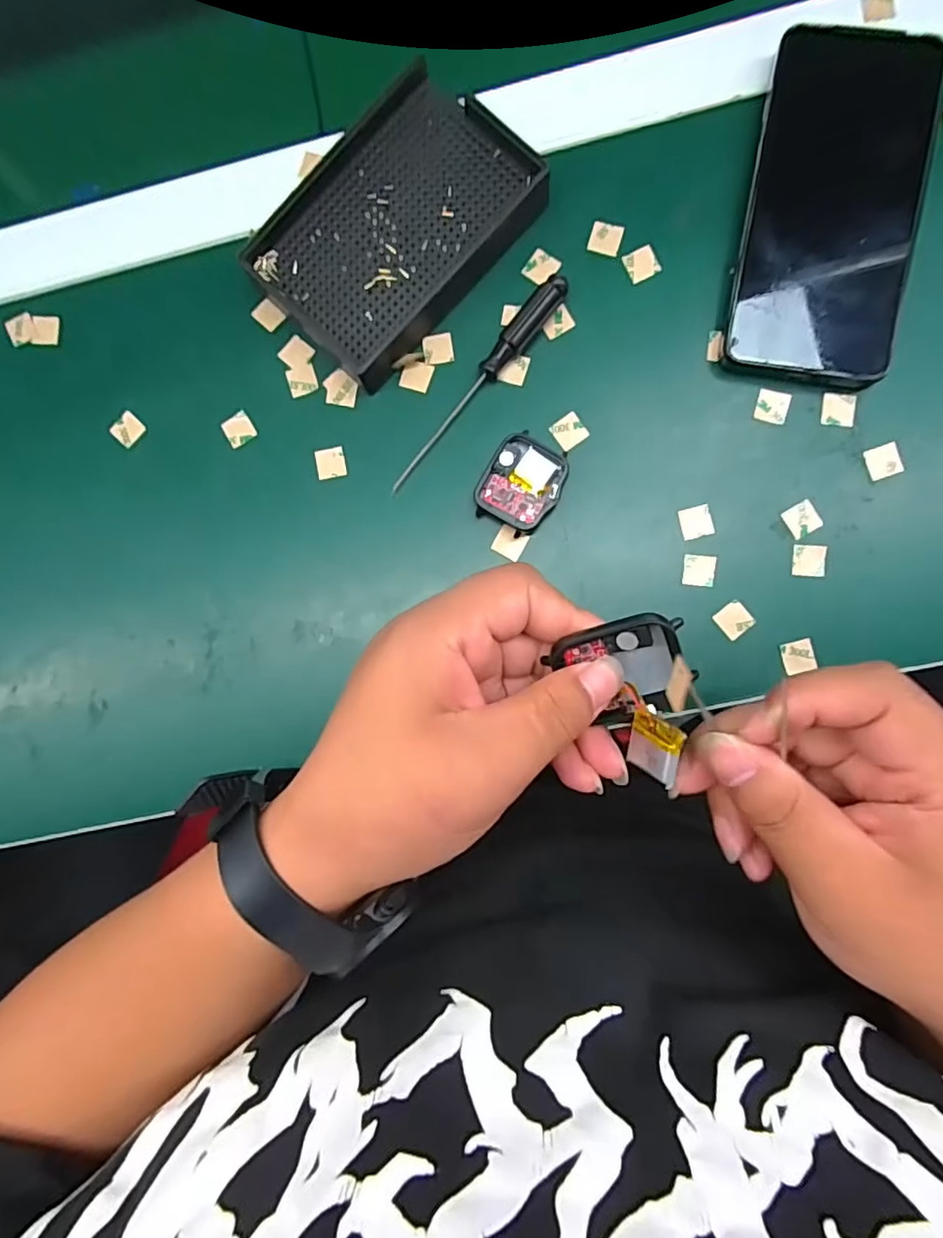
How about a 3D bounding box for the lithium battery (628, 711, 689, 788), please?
[{"bbox_3d":[0.062,0.044,0.196,0.004,0.019,0.023,-13,118,-31],"label":"lithium battery"}]

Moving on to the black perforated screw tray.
[{"bbox_3d":[-0.041,-0.201,0.293,0.096,0.020,0.136,43,93,4],"label":"black perforated screw tray"}]

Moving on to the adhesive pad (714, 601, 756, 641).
[{"bbox_3d":[0.132,0.001,0.285,0.016,0.004,0.016,-39,87,3],"label":"adhesive pad"}]

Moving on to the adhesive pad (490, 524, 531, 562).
[{"bbox_3d":[0.020,-0.039,0.294,0.016,0.004,0.015,26,91,4],"label":"adhesive pad"}]

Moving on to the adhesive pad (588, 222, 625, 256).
[{"bbox_3d":[0.069,-0.197,0.293,0.016,0.004,0.015,16,91,4],"label":"adhesive pad"}]

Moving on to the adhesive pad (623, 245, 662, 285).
[{"bbox_3d":[0.087,-0.182,0.291,0.016,0.004,0.016,-26,87,4],"label":"adhesive pad"}]

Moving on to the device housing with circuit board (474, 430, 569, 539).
[{"bbox_3d":[0.026,-0.069,0.290,0.039,0.012,0.047,26,91,4],"label":"device housing with circuit board"}]

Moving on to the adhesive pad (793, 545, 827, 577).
[{"bbox_3d":[0.168,-0.029,0.282,0.016,0.004,0.015,4,90,4],"label":"adhesive pad"}]

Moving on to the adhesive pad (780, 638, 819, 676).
[{"bbox_3d":[0.163,0.019,0.281,0.015,0.004,0.016,-12,88,4],"label":"adhesive pad"}]

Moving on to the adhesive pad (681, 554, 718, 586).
[{"bbox_3d":[0.115,-0.024,0.286,0.015,0.004,0.016,6,90,4],"label":"adhesive pad"}]

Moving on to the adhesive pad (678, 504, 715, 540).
[{"bbox_3d":[0.114,-0.049,0.287,0.016,0.004,0.016,-13,88,4],"label":"adhesive pad"}]

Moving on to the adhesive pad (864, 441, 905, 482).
[{"bbox_3d":[0.204,-0.078,0.280,0.015,0.004,0.016,-16,88,4],"label":"adhesive pad"}]

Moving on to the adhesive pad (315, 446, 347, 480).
[{"bbox_3d":[-0.075,-0.083,0.304,0.016,0.004,0.016,-10,89,4],"label":"adhesive pad"}]

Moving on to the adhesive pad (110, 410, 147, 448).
[{"bbox_3d":[-0.190,-0.105,0.315,0.013,0.005,0.016,43,92,4],"label":"adhesive pad"}]

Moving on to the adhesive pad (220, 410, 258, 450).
[{"bbox_3d":[-0.127,-0.103,0.309,0.016,0.004,0.017,-30,87,3],"label":"adhesive pad"}]

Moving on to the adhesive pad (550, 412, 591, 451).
[{"bbox_3d":[0.051,-0.097,0.293,0.016,0.004,0.016,-38,87,3],"label":"adhesive pad"}]

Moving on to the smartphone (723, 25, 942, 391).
[{"bbox_3d":[0.175,-0.199,0.278,0.079,0.017,0.162,12,90,4],"label":"smartphone"}]

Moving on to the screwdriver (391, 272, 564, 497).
[{"bbox_3d":[0.004,-0.119,0.292,0.012,0.013,0.131,39,92,4],"label":"screwdriver"}]

